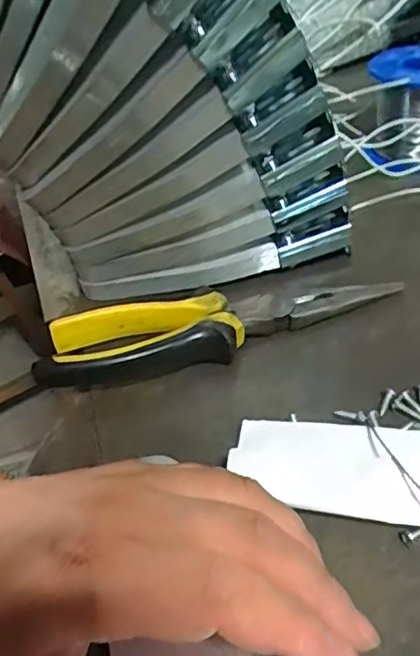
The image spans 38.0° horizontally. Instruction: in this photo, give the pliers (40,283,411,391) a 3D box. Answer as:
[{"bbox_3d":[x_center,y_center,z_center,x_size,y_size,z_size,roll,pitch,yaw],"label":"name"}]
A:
[{"bbox_3d":[0.004,-0.005,0.317,0.183,0.026,0.040,-16,44,-8],"label":"pliers"}]

